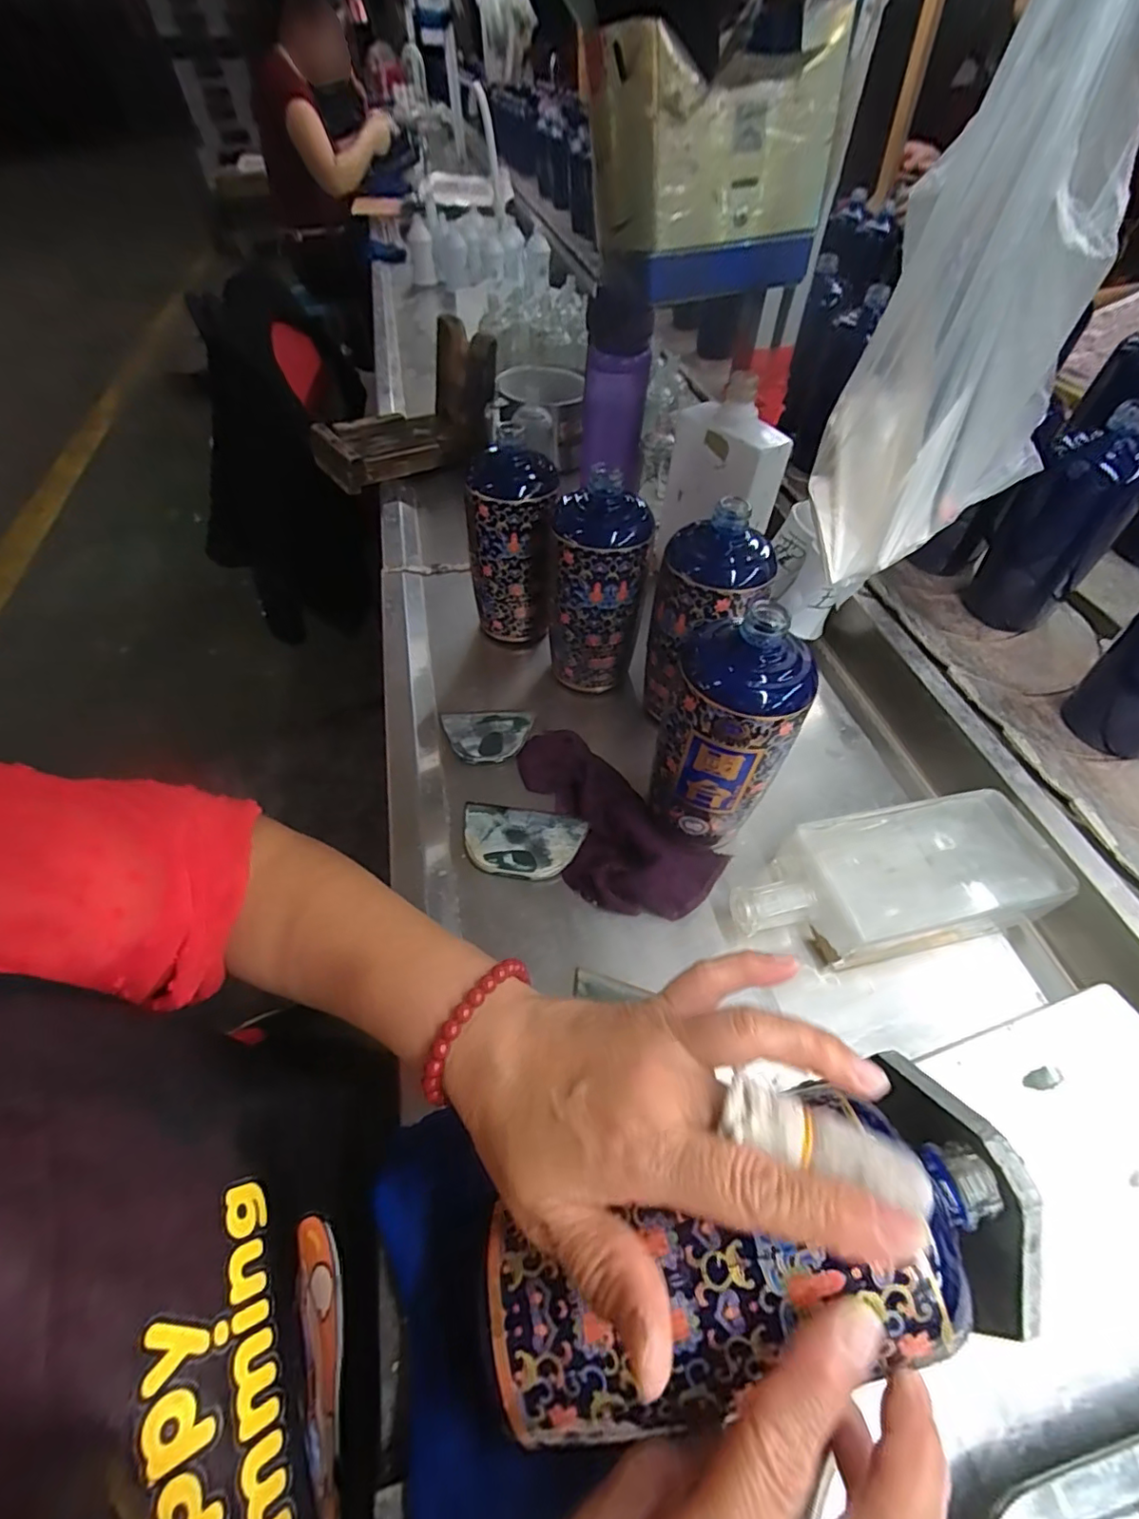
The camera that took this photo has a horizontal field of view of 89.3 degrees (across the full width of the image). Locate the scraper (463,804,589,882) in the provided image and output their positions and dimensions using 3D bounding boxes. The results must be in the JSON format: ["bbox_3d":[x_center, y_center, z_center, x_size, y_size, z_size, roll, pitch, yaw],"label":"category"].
[{"bbox_3d":[-0.037,0.060,0.431,0.091,0.005,0.058,7,53,5],"label":"scraper"}]

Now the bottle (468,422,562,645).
[{"bbox_3d":[-0.051,-0.191,0.531,0.079,0.167,0.064,-5,53,-4],"label":"bottle"}]

